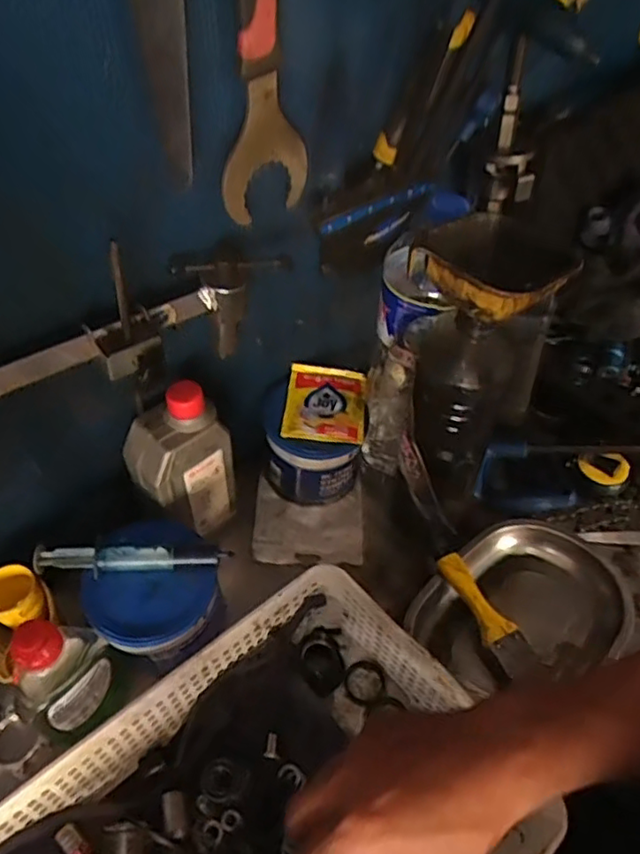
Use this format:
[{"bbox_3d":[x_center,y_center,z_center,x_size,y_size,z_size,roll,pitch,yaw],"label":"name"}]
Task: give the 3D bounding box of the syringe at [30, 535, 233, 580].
[{"bbox_3d":[-0.148,0.101,0.489,0.150,0.015,0.025,-5,48,-4],"label":"syringe"}]

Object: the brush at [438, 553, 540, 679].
[{"bbox_3d":[0.149,0.163,0.554,0.031,0.018,0.115,-22,52,-19],"label":"brush"}]

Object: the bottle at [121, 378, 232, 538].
[{"bbox_3d":[-0.124,0.033,0.552,0.056,0.153,0.080,32,55,25],"label":"bottle"}]

